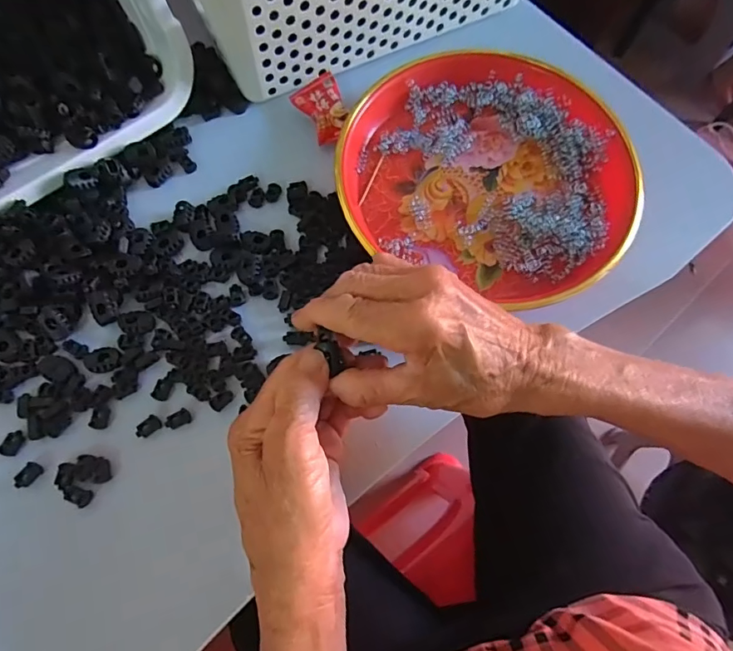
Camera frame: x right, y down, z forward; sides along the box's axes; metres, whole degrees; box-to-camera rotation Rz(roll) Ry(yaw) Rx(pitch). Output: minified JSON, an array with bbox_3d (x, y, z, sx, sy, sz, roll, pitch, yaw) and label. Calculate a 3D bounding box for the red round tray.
[{"bbox_3d":[0.093,-0.123,0.361,0.212,0.029,0.195,1,71,-2],"label":"red round tray"}]

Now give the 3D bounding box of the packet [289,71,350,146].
[{"bbox_3d":[-0.034,-0.176,0.380,0.037,0.011,0.060,-24,74,-10],"label":"packet"}]

